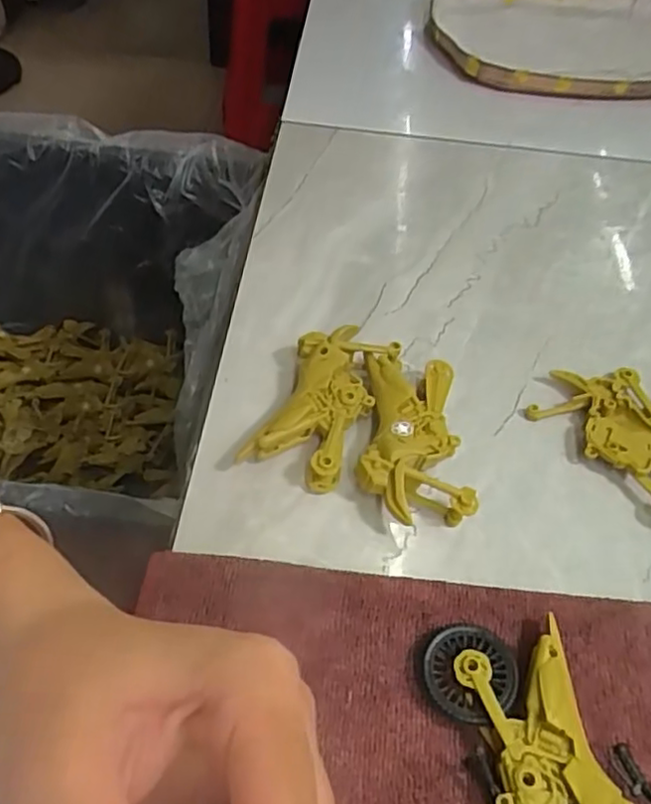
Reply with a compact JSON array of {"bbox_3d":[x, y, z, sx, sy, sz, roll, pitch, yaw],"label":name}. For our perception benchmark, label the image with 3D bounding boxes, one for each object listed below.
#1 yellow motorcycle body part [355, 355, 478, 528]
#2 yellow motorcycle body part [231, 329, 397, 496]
[{"bbox_3d":[0.042,0.017,0.332,0.051,0.027,0.093,0,50,-3],"label":"yellow motorcycle body part"},{"bbox_3d":[-0.001,-0.001,0.342,0.047,0.026,0.092,19,52,12],"label":"yellow motorcycle body part"}]

